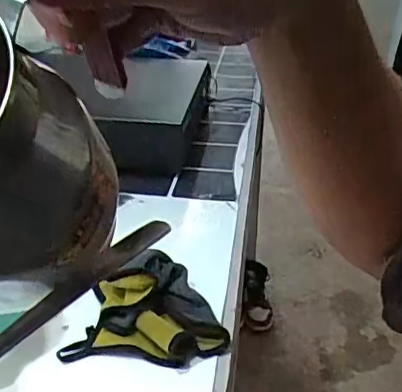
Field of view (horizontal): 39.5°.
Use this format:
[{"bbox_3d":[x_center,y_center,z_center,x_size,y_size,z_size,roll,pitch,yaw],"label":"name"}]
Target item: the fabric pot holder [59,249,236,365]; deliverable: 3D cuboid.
[{"bbox_3d":[-0.052,0.109,0.564,0.147,0.061,0.117,-2,29,-2],"label":"fabric pot holder"}]

